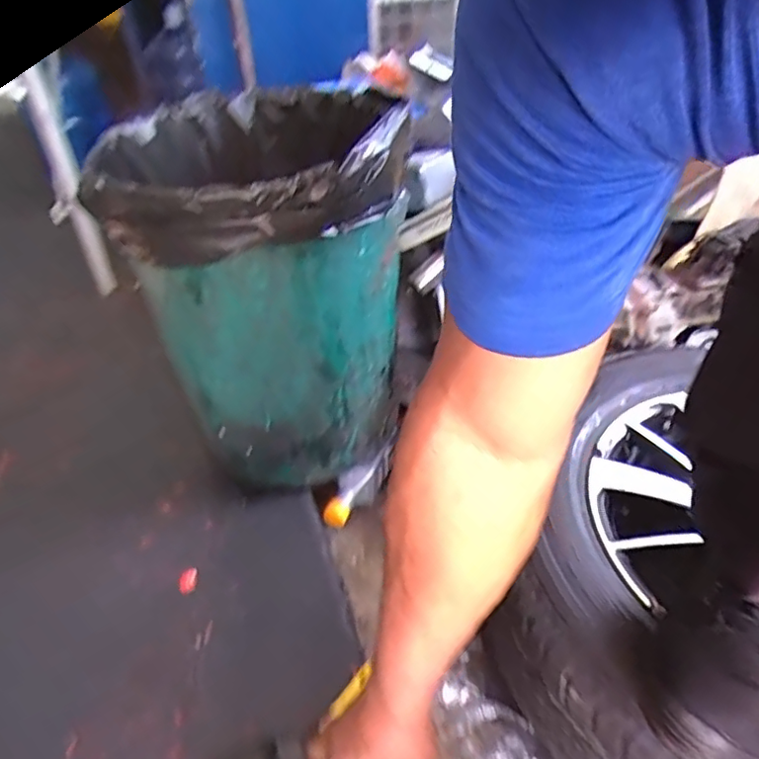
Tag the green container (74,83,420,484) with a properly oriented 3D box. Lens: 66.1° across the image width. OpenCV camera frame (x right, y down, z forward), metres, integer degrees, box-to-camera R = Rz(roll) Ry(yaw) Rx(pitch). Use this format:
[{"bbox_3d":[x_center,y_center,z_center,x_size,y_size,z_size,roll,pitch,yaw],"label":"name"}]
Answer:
[{"bbox_3d":[-0.179,-0.174,0.961,0.391,0.508,0.467,-7,43,-7],"label":"green container"}]

